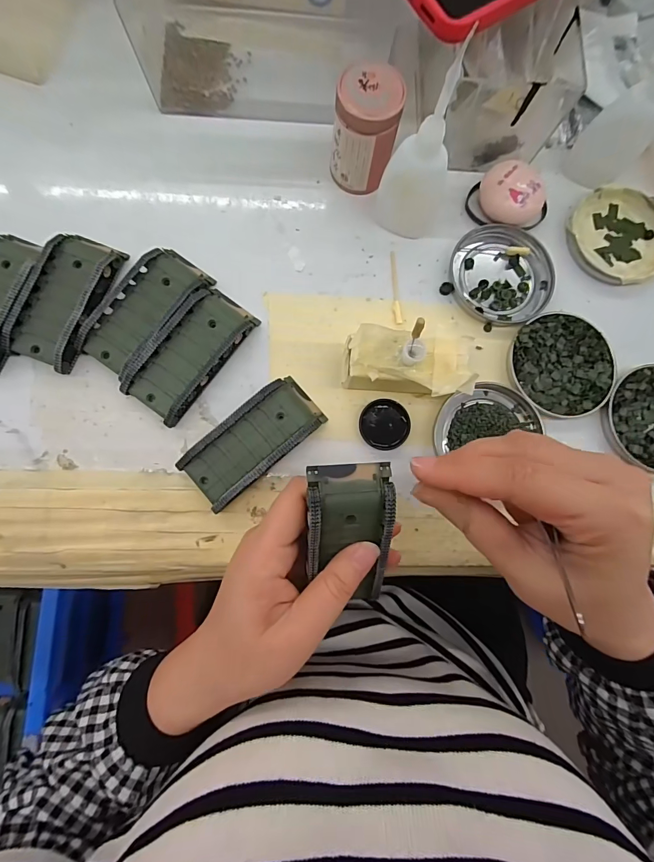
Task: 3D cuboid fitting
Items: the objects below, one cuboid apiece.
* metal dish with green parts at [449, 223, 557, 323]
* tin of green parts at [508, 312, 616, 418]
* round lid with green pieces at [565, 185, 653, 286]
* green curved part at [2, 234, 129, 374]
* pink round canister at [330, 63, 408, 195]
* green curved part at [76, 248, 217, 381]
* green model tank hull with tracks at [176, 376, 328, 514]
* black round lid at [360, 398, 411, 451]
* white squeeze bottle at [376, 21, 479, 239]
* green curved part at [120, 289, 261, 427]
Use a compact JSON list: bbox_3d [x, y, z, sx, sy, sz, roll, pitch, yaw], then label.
[{"bbox_3d":[0.135,-0.121,0.298,0.075,0.009,0.074,1,82,-4],"label":"metal dish with green parts"},{"bbox_3d":[0.174,-0.049,0.288,0.076,0.011,0.076,1,82,-4],"label":"tin of green parts"},{"bbox_3d":[0.232,-0.155,0.309,0.080,0.012,0.079,1,82,-4],"label":"round lid with green pieces"},{"bbox_3d":[-0.181,-0.092,0.271,0.050,0.019,0.094,20,81,-1],"label":"green curved part"},{"bbox_3d":[0.026,-0.210,0.276,0.043,0.065,0.038,12,81,-2],"label":"pink round canister"},{"bbox_3d":[-0.128,-0.085,0.273,0.045,0.020,0.096,37,81,2],"label":"green curved part"},{"bbox_3d":[-0.050,0.006,0.264,0.097,0.018,0.044,-41,86,-8],"label":"green model tank hull with tracks"},{"bbox_3d":[0.041,-0.004,0.277,0.035,0.007,0.035,1,82,-4],"label":"black round lid"},{"bbox_3d":[0.065,-0.177,0.253,0.048,0.106,0.044,25,81,0],"label":"white squeeze bottle"},{"bbox_3d":[-0.094,-0.055,0.271,0.044,0.018,0.096,37,81,2],"label":"green curved part"}]

